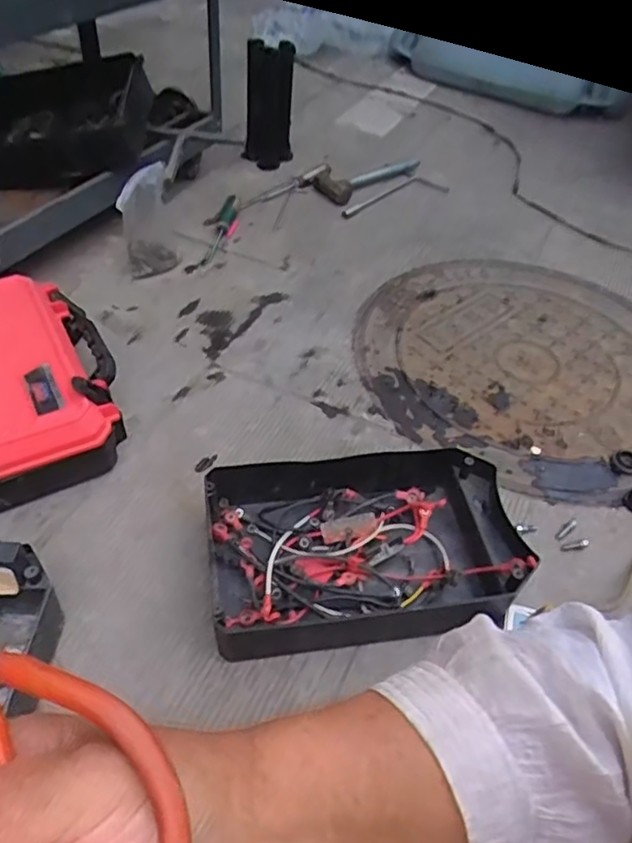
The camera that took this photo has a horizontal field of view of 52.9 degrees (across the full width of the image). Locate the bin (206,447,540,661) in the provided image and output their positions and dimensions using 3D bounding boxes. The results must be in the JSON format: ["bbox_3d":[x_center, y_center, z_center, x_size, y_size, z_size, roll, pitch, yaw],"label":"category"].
[{"bbox_3d":[0.053,0.151,0.749,0.351,0.083,0.216,-4,48,-10],"label":"bin"}]

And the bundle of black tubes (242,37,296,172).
[{"bbox_3d":[-0.103,-0.700,1.391,0.100,0.241,0.083,1,47,-5],"label":"bundle of black tubes"}]

